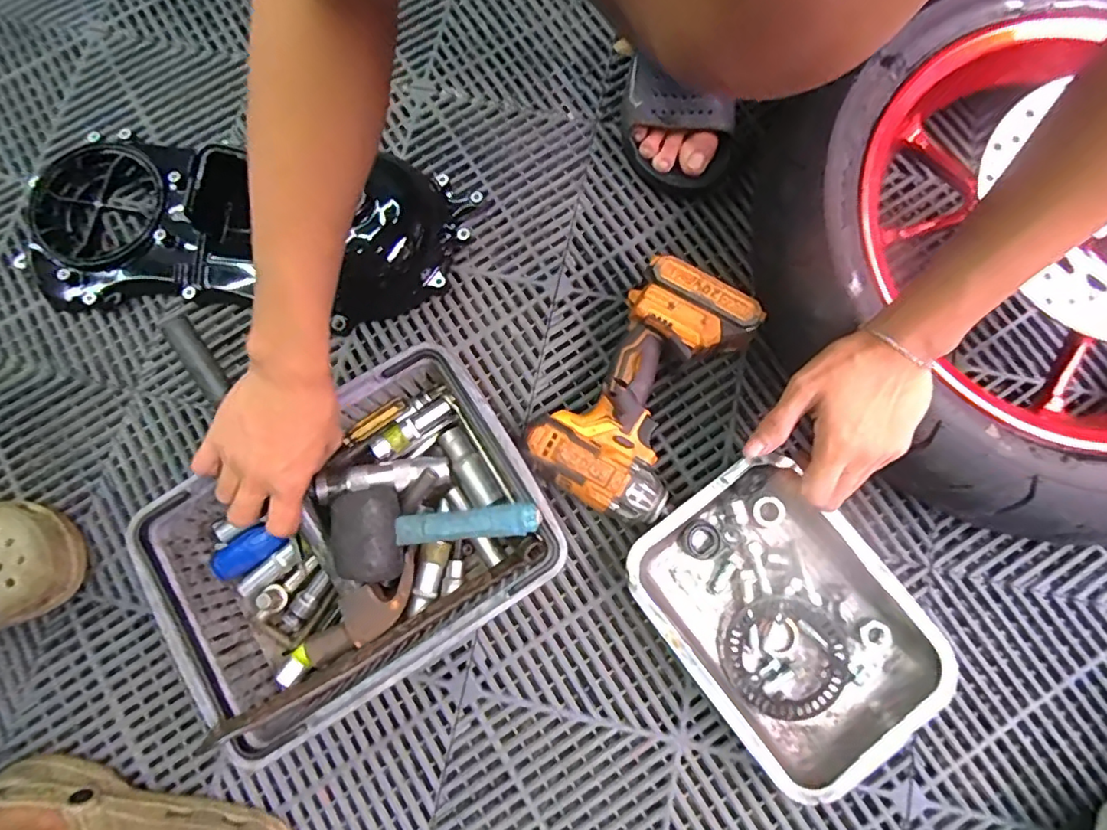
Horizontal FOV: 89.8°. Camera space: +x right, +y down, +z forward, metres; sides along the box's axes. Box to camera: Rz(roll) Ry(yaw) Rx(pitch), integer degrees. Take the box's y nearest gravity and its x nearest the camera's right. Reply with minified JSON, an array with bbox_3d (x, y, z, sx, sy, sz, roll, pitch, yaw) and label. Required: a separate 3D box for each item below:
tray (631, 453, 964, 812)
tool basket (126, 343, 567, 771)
[{"bbox_3d":[0.204,0.175,0.492,0.193,0.043,0.255,-36,81,-6],"label":"tray"},{"bbox_3d":[-0.169,0.108,0.486,0.302,0.109,0.221,-32,80,-5],"label":"tool basket"}]

